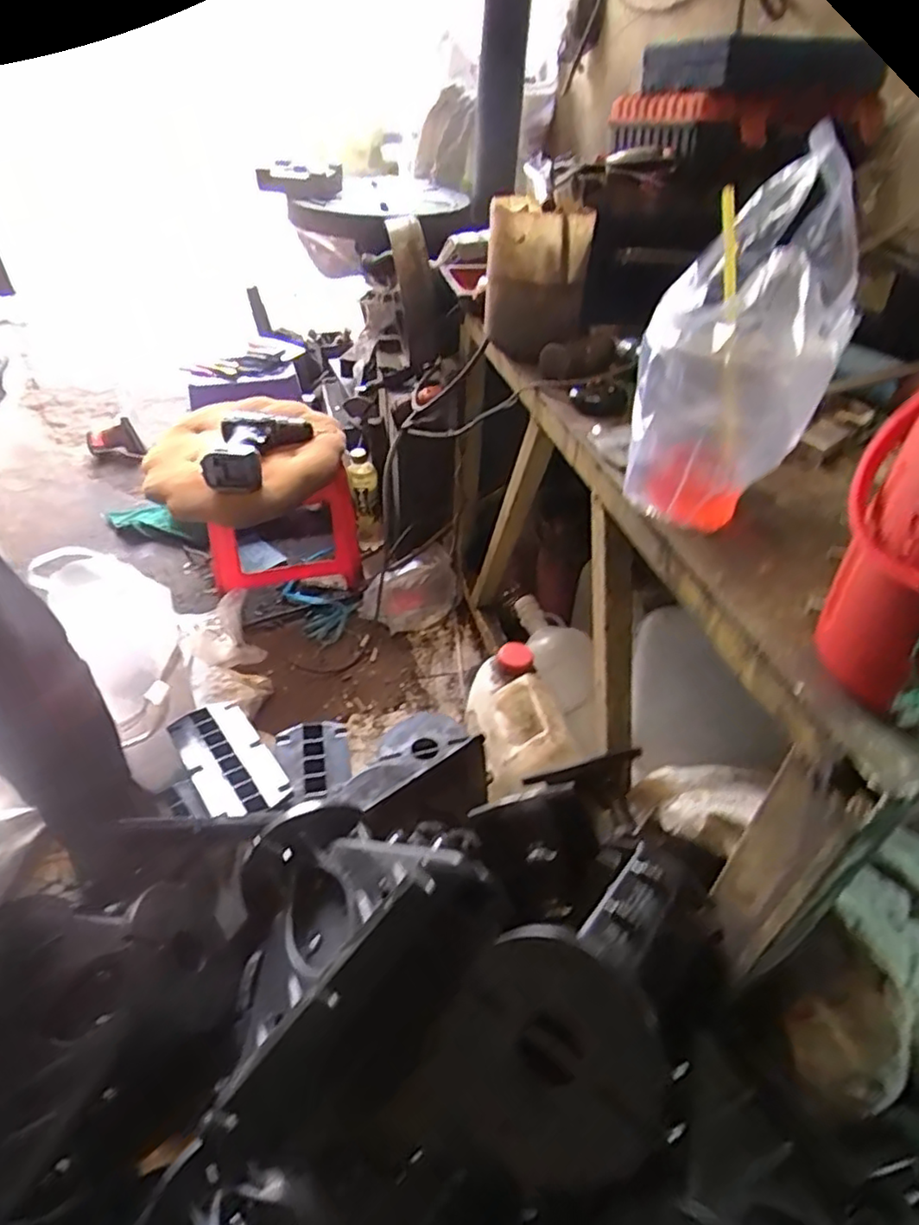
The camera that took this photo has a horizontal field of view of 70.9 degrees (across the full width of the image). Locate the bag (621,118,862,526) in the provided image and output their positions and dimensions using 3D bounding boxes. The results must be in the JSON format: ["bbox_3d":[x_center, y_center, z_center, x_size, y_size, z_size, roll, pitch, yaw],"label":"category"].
[{"bbox_3d":[0.200,-0.196,0.473,0.126,0.251,0.109,28,17,27],"label":"bag"}]

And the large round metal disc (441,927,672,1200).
[{"bbox_3d":[0.049,0.242,0.351,0.112,0.022,0.122,30,88,30],"label":"large round metal disc"}]

